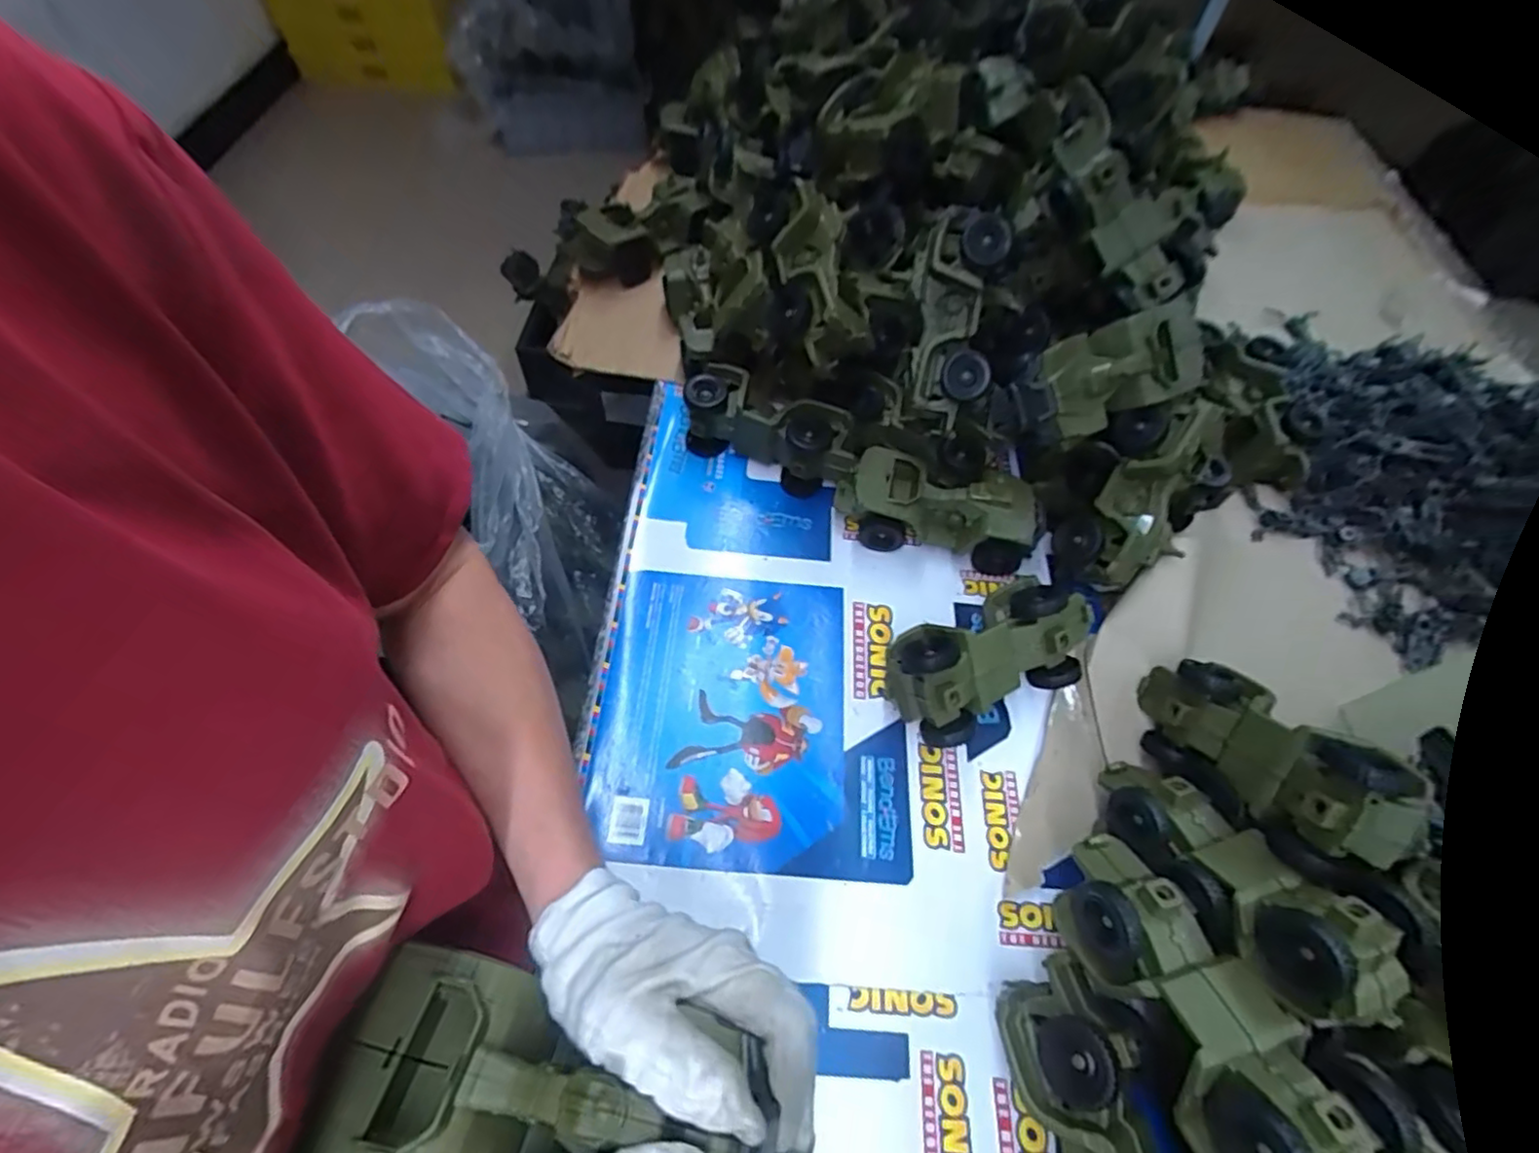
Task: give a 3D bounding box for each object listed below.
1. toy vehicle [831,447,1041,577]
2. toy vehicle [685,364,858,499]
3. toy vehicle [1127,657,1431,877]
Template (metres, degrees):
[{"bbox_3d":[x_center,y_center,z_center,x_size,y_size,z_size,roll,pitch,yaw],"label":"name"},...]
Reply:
[{"bbox_3d":[0.162,-0.065,0.637,0.188,0.079,0.078,17,59,6],"label":"toy vehicle"},{"bbox_3d":[0.003,-0.148,0.677,0.182,0.082,0.065,22,60,9],"label":"toy vehicle"},{"bbox_3d":[0.352,0.125,0.478,0.077,0.077,0.192,-17,23,-14],"label":"toy vehicle"}]

